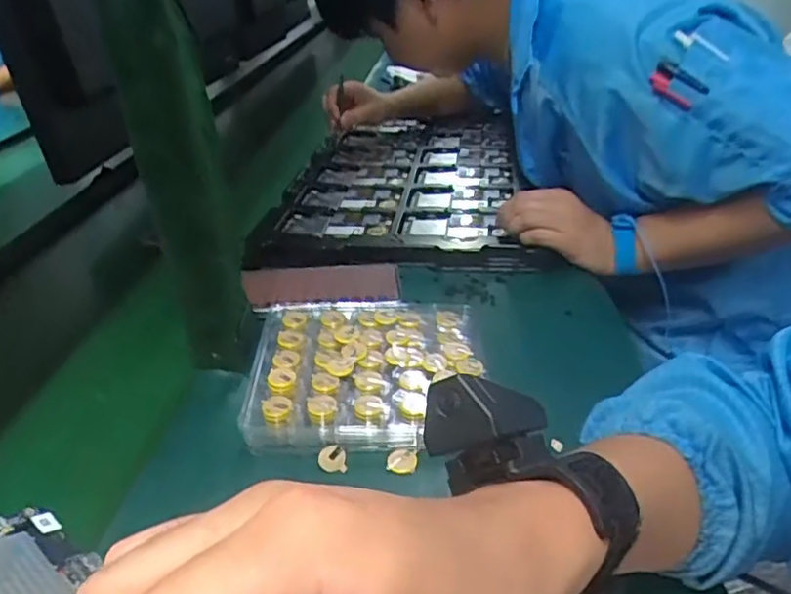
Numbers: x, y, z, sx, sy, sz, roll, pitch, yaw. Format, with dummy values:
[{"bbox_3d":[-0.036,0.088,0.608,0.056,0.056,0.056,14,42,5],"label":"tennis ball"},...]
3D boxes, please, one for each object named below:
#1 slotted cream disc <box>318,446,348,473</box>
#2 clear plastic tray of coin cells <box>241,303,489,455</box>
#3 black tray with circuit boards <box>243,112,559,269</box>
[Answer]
[{"bbox_3d":[-0.042,0.108,0.417,0.019,0.017,0.004,0,-15,5],"label":"slotted cream disc"},{"bbox_3d":[-0.023,0.049,0.476,0.163,0.021,0.149,-1,35,0],"label":"clear plastic tray of coin cells"},{"bbox_3d":[0.016,-0.162,0.829,0.294,0.031,0.466,0,30,8],"label":"black tray with circuit boards"}]

